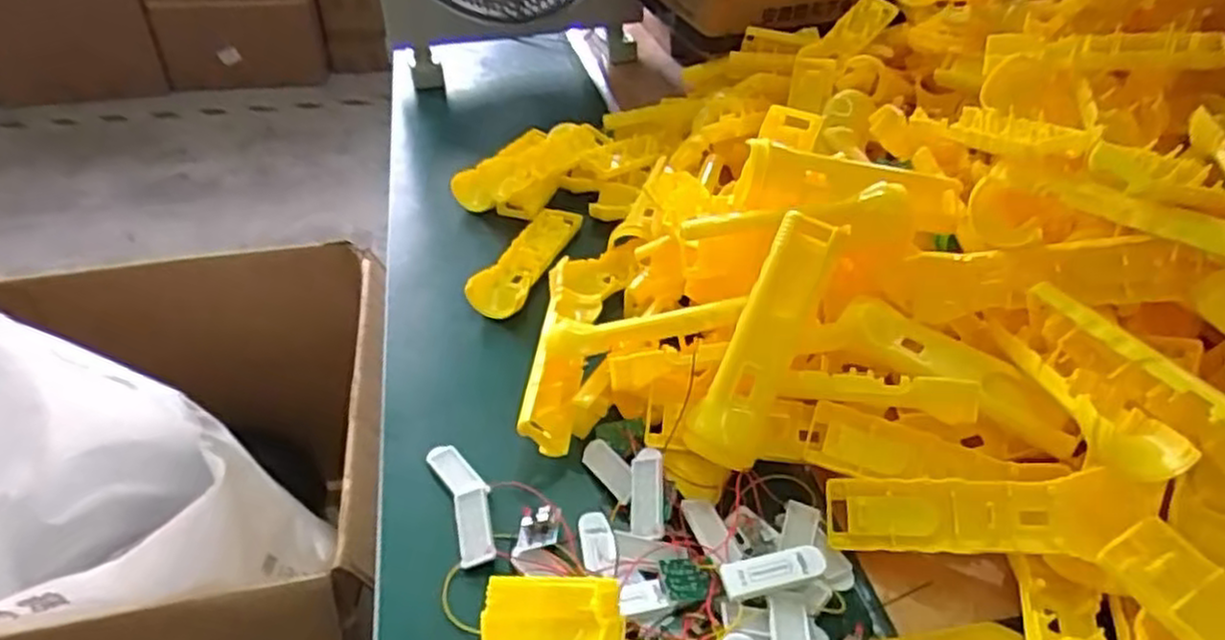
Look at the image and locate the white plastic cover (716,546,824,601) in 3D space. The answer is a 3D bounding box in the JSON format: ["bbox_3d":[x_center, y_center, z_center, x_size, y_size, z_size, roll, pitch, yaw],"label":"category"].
[{"bbox_3d":[0.089,0.139,0.421,0.059,0.005,0.020,-13,46,-11],"label":"white plastic cover"}]

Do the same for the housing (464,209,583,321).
[{"bbox_3d":[-0.077,-0.059,0.703,0.044,0.030,0.164,13,41,16],"label":"housing"}]

